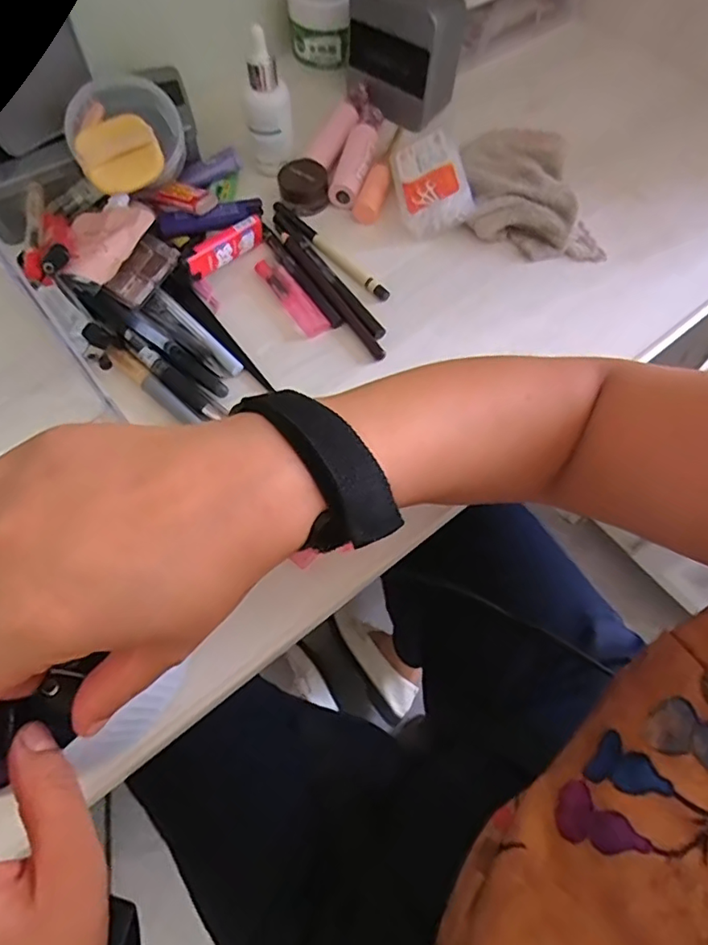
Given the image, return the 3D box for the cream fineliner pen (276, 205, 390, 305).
[{"bbox_3d":[-0.020,-0.170,0.426,0.013,0.007,0.125,-40,70,-17],"label":"cream fineliner pen"}]

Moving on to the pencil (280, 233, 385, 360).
[{"bbox_3d":[-0.017,-0.130,0.405,0.011,0.006,0.129,-31,68,-14],"label":"pencil"}]

